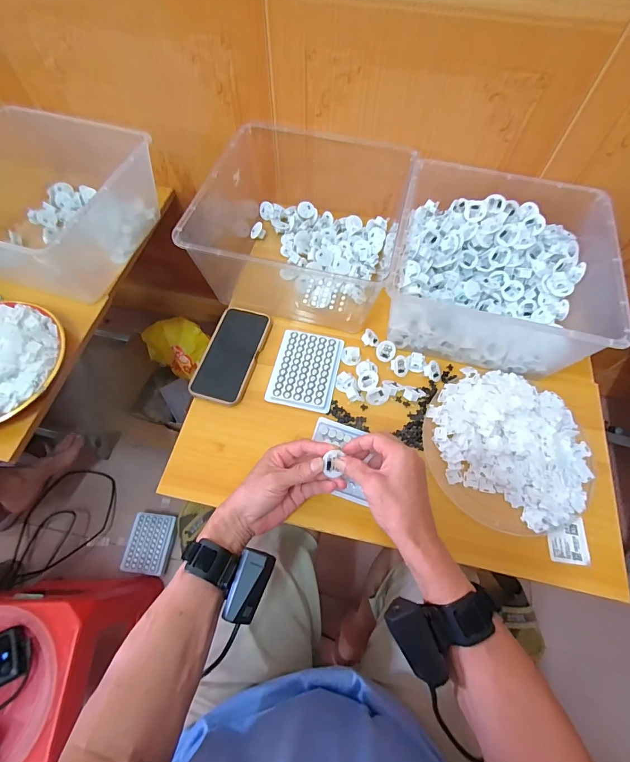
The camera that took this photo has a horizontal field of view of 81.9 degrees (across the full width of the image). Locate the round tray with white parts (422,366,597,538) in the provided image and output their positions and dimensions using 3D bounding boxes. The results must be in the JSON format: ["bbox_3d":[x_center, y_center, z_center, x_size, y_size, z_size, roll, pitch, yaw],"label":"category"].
[{"bbox_3d":[0.273,0.090,0.507,0.226,0.052,0.215,0,63,-1],"label":"round tray with white parts"}]

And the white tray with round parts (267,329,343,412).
[{"bbox_3d":[-0.014,-0.018,0.568,0.098,0.008,0.129,12,64,5],"label":"white tray with round parts"}]

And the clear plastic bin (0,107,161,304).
[{"bbox_3d":[-0.436,-0.288,0.591,0.260,0.141,0.280,21,65,9],"label":"clear plastic bin"}]

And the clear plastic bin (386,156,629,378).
[{"bbox_3d":[0.278,-0.182,0.582,0.298,0.137,0.310,11,64,5],"label":"clear plastic bin"}]

